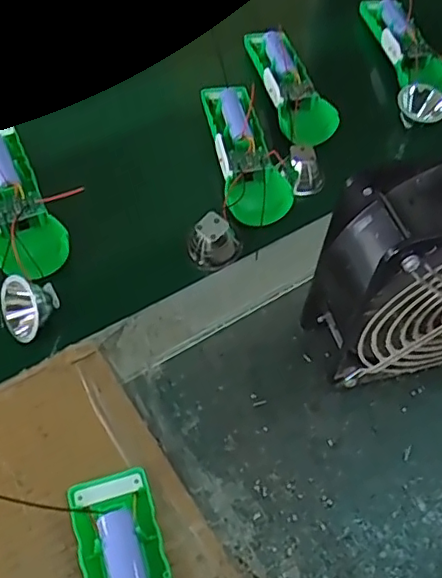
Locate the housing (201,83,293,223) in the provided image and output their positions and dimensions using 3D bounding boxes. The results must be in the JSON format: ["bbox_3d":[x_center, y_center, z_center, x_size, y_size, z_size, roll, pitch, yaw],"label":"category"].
[{"bbox_3d":[0.017,-0.111,0.489,0.047,0.040,0.147,-8,60,-8],"label":"housing"}]

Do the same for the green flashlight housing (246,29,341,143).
[{"bbox_3d":[0.059,-0.182,0.523,0.045,0.032,0.144,-13,57,-13],"label":"green flashlight housing"}]

